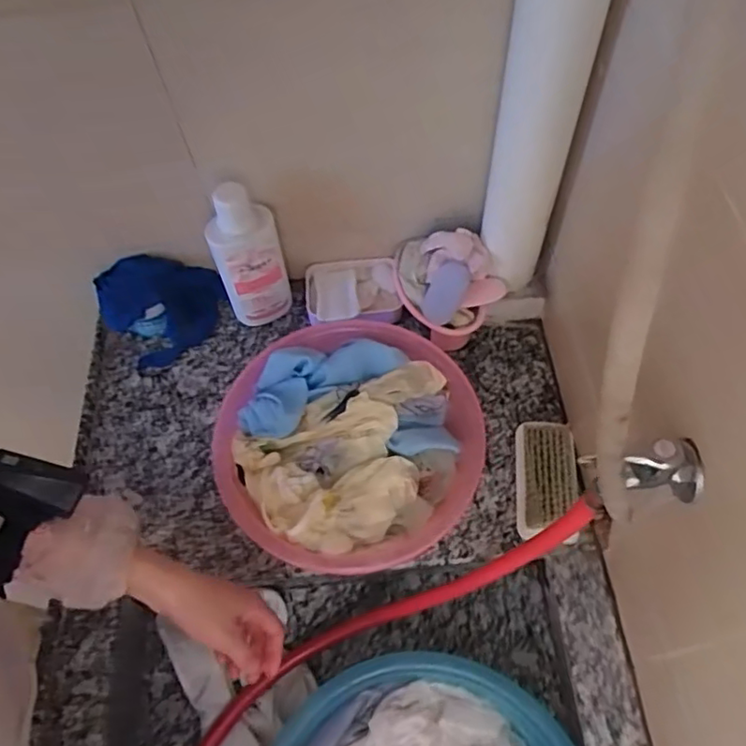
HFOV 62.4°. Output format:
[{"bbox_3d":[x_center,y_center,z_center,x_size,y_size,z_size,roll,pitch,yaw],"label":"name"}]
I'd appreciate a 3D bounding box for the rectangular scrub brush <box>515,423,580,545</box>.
[{"bbox_3d":[0.194,0.117,0.695,0.065,0.046,0.138,3,61,5],"label":"rectangular scrub brush"}]

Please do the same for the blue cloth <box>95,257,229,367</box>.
[{"bbox_3d":[-0.271,-0.095,0.805,0.154,0.089,0.118,-33,63,-14],"label":"blue cloth"}]

